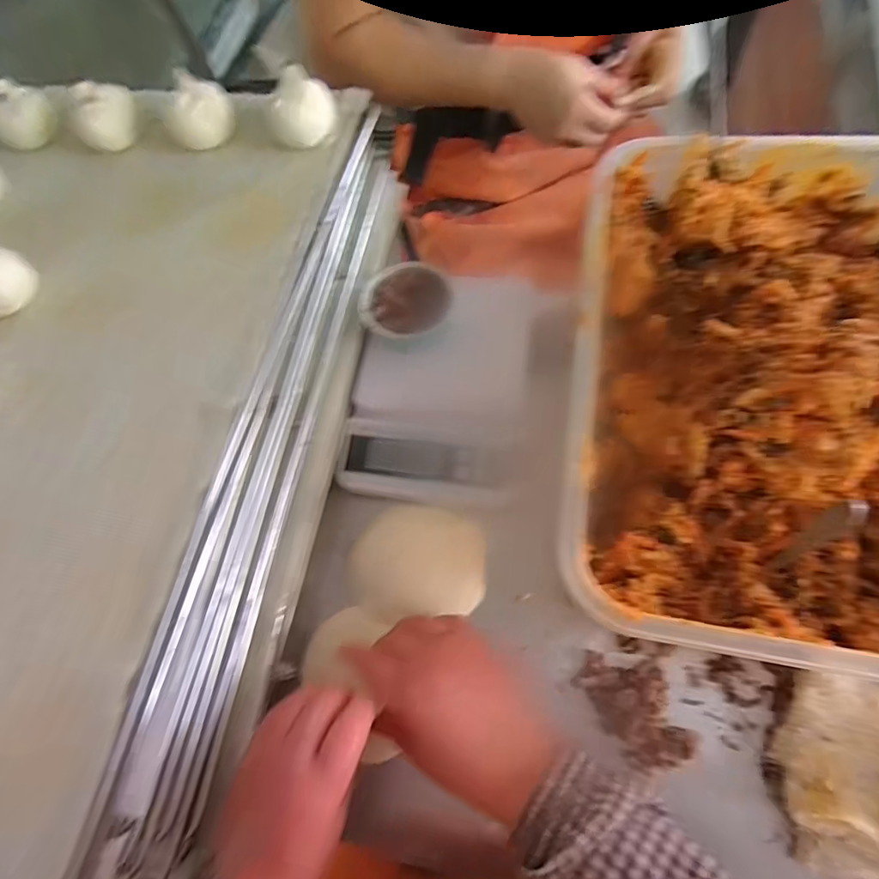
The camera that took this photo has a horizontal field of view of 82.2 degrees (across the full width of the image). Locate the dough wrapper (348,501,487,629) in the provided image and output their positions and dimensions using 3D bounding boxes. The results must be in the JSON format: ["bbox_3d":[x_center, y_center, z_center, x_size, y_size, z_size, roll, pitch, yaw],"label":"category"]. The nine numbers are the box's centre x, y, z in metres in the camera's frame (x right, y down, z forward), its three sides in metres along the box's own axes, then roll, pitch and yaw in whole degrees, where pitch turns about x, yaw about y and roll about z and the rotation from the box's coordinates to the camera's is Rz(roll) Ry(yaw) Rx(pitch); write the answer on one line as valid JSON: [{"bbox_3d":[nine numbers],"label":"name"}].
[{"bbox_3d":[-0.018,0.100,0.416,0.111,0.011,0.088,-2,67,6],"label":"dough wrapper"}]

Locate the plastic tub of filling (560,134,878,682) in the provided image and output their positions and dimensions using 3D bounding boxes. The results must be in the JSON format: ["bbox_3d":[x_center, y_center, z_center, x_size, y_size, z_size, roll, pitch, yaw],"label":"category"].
[{"bbox_3d":[0.235,-0.052,0.354,0.275,0.098,0.377,6,68,10],"label":"plastic tub of filling"}]

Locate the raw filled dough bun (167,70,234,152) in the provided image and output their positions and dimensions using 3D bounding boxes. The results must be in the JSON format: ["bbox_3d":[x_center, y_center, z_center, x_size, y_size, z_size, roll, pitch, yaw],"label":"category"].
[{"bbox_3d":[-0.216,-0.296,0.452,0.050,0.044,0.050,-1,65,3],"label":"raw filled dough bun"}]

